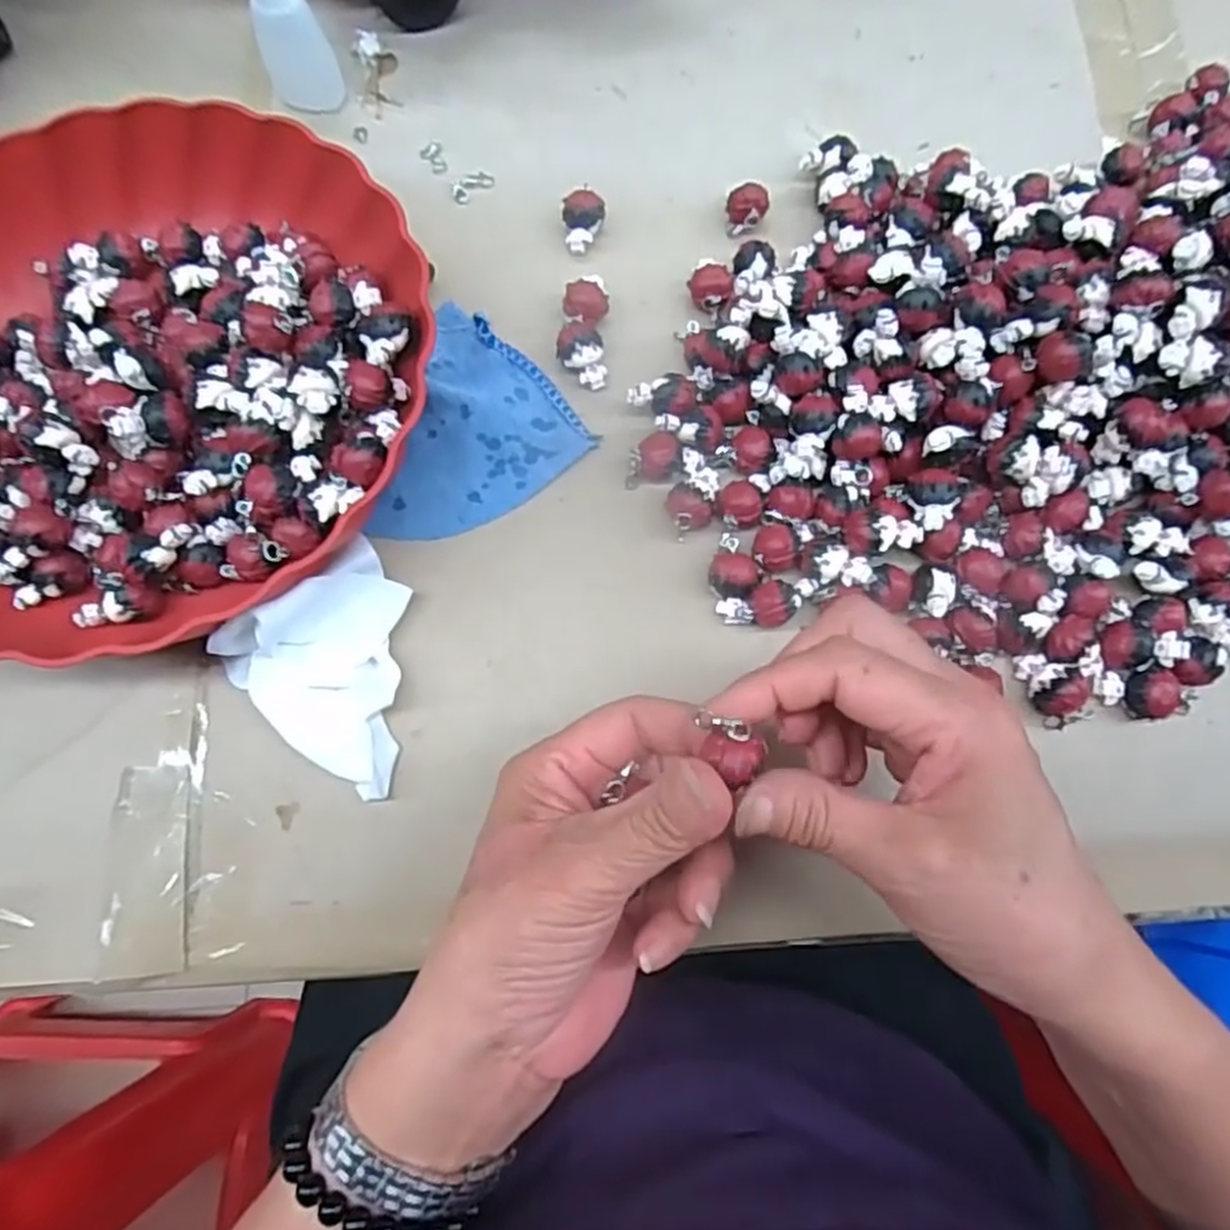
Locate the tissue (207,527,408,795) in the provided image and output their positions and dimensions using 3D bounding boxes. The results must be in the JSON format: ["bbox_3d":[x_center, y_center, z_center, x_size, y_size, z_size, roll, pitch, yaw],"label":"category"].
[{"bbox_3d":[-0.101,0.022,0.288,0.071,0.038,0.076,-42,79,-11],"label":"tissue"}]

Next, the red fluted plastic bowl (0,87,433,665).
[{"bbox_3d":[-0.198,-0.101,0.316,0.236,0.050,0.235,2,74,0],"label":"red fluted plastic bowl"}]

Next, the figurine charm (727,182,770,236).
[{"bbox_3d":[0.065,-0.199,0.371,0.019,0.017,0.018,0,74,-1],"label":"figurine charm"}]

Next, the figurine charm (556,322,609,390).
[{"bbox_3d":[-0.015,-0.117,0.339,0.021,0.016,0.027,-6,74,-2],"label":"figurine charm"}]

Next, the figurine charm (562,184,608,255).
[{"bbox_3d":[-0.014,-0.190,0.366,0.021,0.016,0.029,-1,74,-1],"label":"figurine charm"}]

